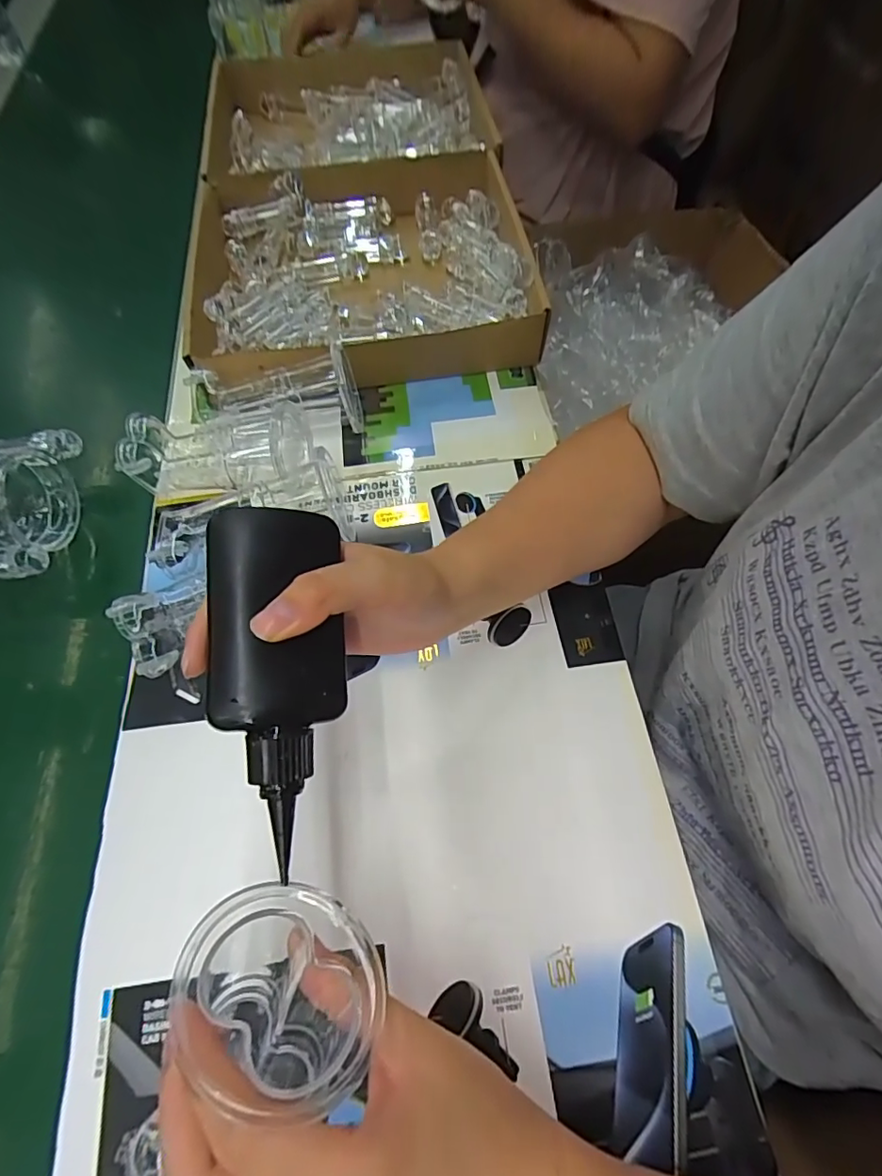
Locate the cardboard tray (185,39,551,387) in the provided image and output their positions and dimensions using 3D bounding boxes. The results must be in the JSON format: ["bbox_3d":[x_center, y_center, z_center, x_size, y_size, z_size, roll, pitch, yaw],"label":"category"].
[{"bbox_3d":[-0.085,-0.436,0.584,0.325,0.056,0.579,-9,63,-2],"label":"cardboard tray"}]

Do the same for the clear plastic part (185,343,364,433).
[{"bbox_3d":[-0.136,-0.151,0.437,0.135,0.062,0.058,-8,63,-2],"label":"clear plastic part"}]

